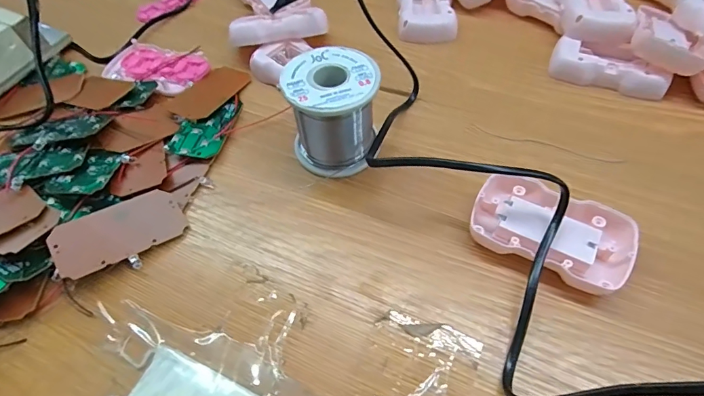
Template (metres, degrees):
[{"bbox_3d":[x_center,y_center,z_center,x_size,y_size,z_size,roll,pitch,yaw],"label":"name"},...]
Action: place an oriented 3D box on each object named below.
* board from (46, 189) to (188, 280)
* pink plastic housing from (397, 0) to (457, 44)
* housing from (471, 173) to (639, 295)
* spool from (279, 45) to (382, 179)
[{"bbox_3d":[-0.146,0.021,0.258,0.073,0.005,0.038,-23,71,-22],"label":"board"},{"bbox_3d":[0.070,-0.179,0.388,0.051,0.018,0.085,1,55,3],"label":"pink plastic housing"},{"bbox_3d":[0.119,0.020,0.246,0.089,0.023,0.054,27,60,20],"label":"housing"},{"bbox_3d":[-0.012,-0.056,0.279,0.058,0.066,0.061,-1,55,2],"label":"spool"}]

